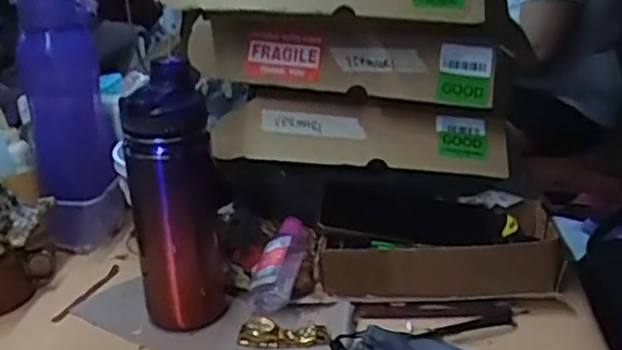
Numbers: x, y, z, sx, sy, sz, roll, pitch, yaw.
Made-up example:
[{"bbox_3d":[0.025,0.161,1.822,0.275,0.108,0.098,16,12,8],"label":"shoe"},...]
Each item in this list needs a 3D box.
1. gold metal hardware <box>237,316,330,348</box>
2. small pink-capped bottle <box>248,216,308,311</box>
[{"bbox_3d":[-0.024,0.138,0.574,0.077,0.015,0.023,-1,24,2],"label":"gold metal hardware"},{"bbox_3d":[-0.029,0.087,0.643,0.047,0.048,0.106,3,24,10],"label":"small pink-capped bottle"}]

